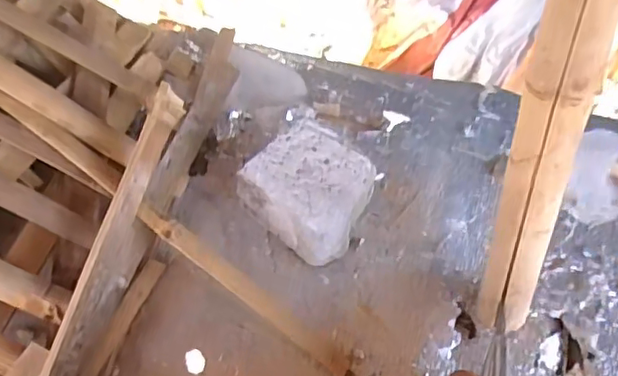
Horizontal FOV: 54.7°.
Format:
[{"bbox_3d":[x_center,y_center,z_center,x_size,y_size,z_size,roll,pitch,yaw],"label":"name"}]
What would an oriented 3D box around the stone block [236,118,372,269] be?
[{"bbox_3d":[0.000,0.005,0.673,0.134,0.083,0.119,29,60,18],"label":"stone block"}]

